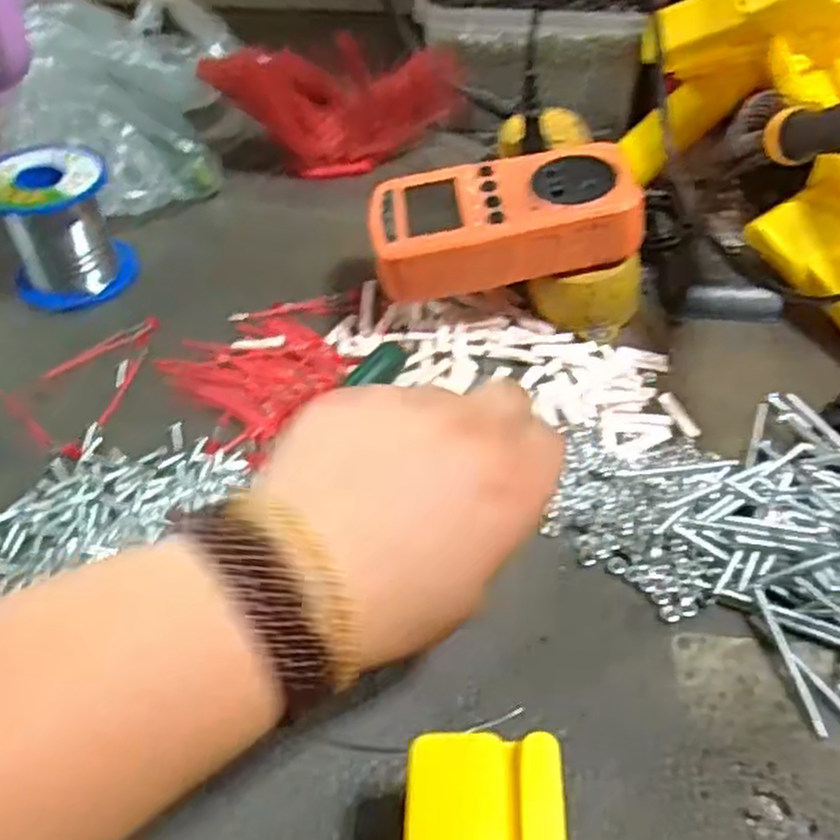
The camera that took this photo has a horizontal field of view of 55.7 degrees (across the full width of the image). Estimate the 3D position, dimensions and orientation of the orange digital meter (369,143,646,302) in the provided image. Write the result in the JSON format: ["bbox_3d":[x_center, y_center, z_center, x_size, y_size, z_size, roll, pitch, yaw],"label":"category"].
[{"bbox_3d":[0.039,-0.099,0.390,0.127,0.041,0.071,-3,46,-2],"label":"orange digital meter"}]

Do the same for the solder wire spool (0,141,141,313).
[{"bbox_3d":[-0.195,-0.106,0.430,0.064,0.061,0.064,-22,50,-19],"label":"solder wire spool"}]

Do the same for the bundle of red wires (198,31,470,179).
[{"bbox_3d":[-0.050,-0.214,0.526,0.166,0.074,0.077,-6,47,-4],"label":"bundle of red wires"}]

